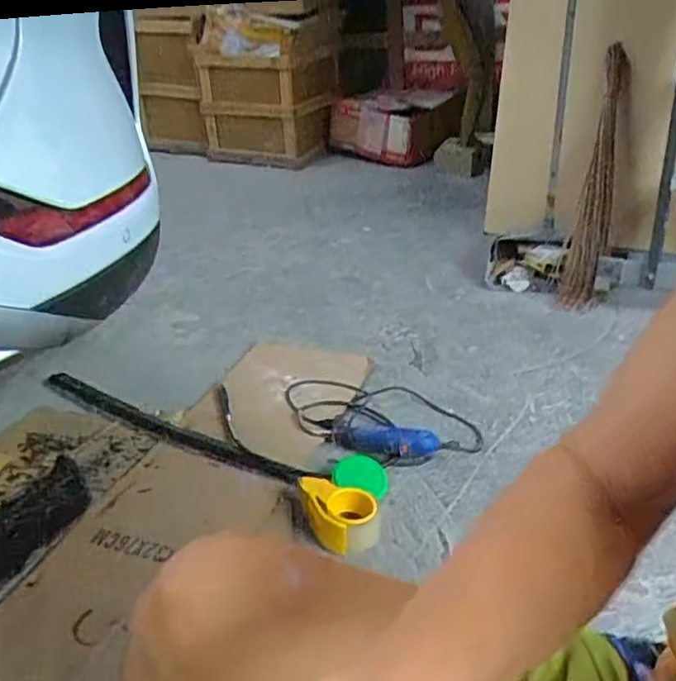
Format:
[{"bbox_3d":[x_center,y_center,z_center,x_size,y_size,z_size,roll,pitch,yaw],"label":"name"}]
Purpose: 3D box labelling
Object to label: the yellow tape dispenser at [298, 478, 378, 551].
[{"bbox_3d":[0.004,0.275,1.050,0.119,0.062,0.118,-5,30,-5],"label":"yellow tape dispenser"}]

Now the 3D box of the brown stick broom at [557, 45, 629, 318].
[{"bbox_3d":[0.678,-0.413,1.705,0.089,0.677,0.107,10,5,22],"label":"brown stick broom"}]

